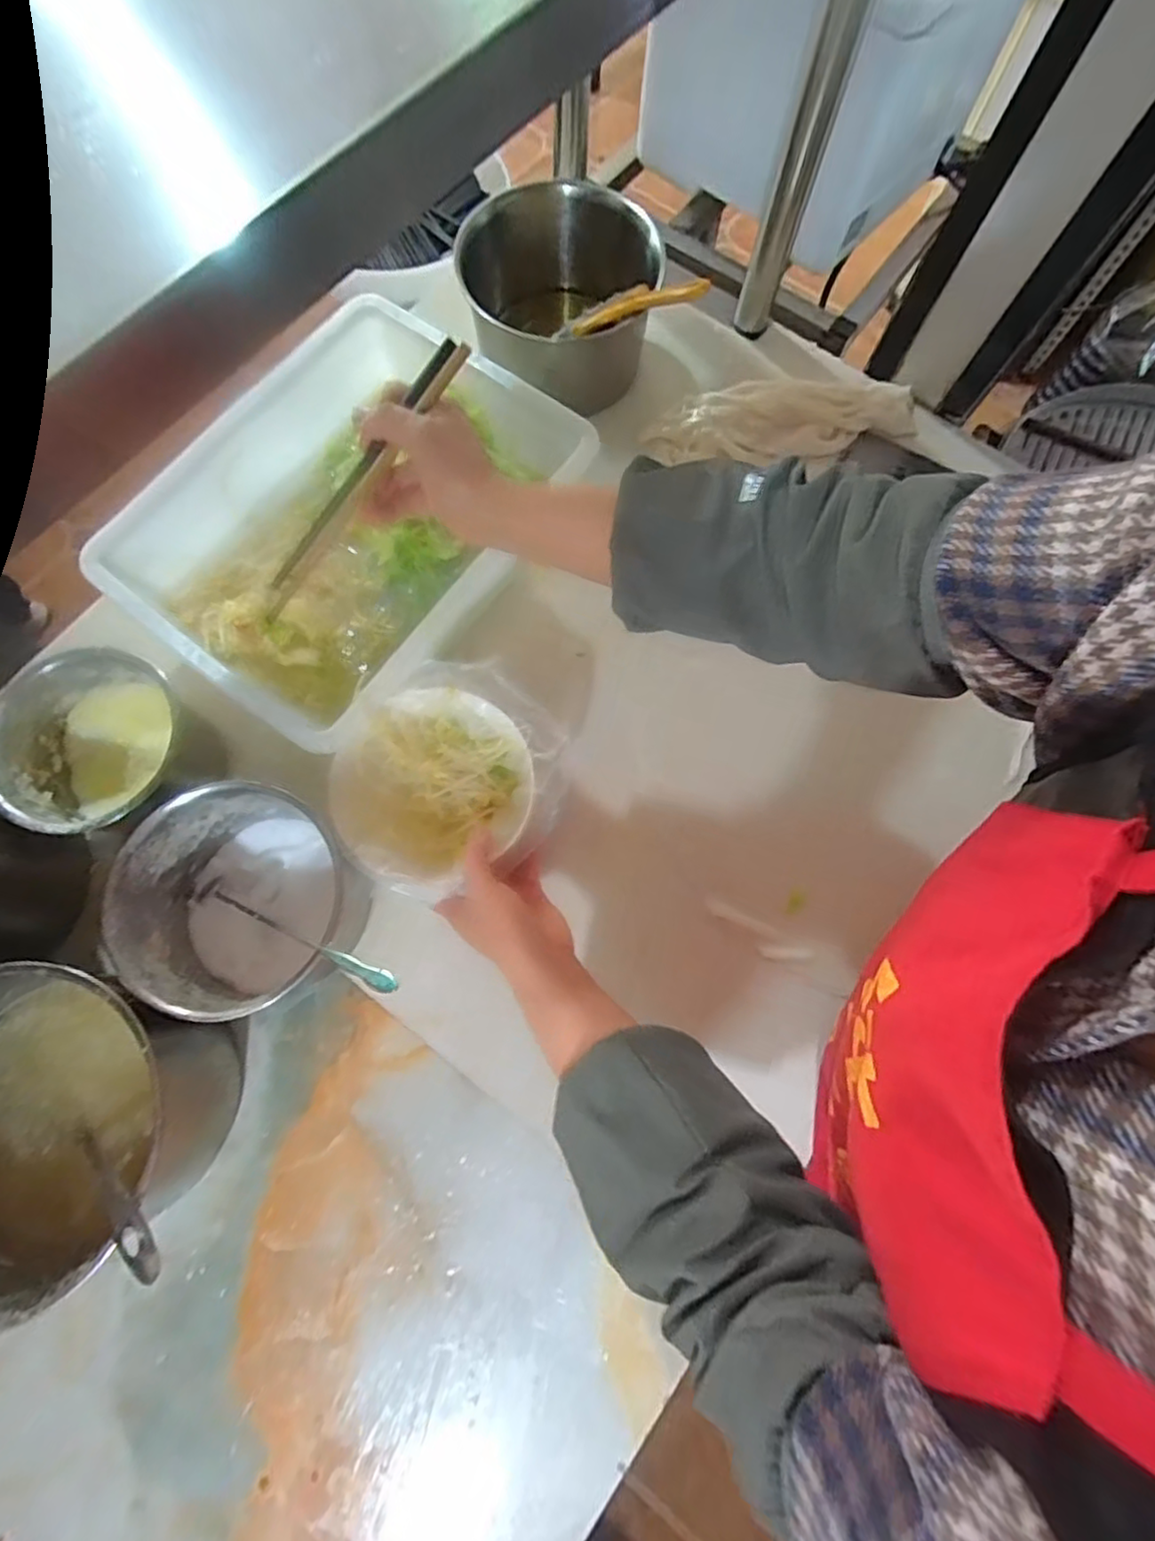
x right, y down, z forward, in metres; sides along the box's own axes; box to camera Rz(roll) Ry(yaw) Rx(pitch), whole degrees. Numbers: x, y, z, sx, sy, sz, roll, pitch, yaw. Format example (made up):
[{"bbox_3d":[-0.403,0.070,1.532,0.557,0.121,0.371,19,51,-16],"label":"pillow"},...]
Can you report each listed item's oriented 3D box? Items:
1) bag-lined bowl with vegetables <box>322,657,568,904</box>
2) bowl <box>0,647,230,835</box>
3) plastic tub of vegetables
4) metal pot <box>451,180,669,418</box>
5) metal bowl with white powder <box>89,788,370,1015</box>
[{"bbox_3d":[-0.101,0.011,0.503,0.158,0.057,0.180,41,79,10],"label":"bag-lined bowl with vegetables"},{"bbox_3d":[-0.380,-0.019,0.524,0.121,0.099,0.136,35,79,8],"label":"bowl"},{"bbox_3d":[-0.187,-0.215,0.554,0.273,0.100,0.356,37,79,8],"label":"plastic tub of vegetables"},{"bbox_3d":[-0.011,-0.460,0.636,0.184,0.115,0.185,0,76,0],"label":"metal pot"},{"bbox_3d":[-0.250,0.100,0.491,0.148,0.101,0.151,0,76,0],"label":"metal bowl with white powder"}]

